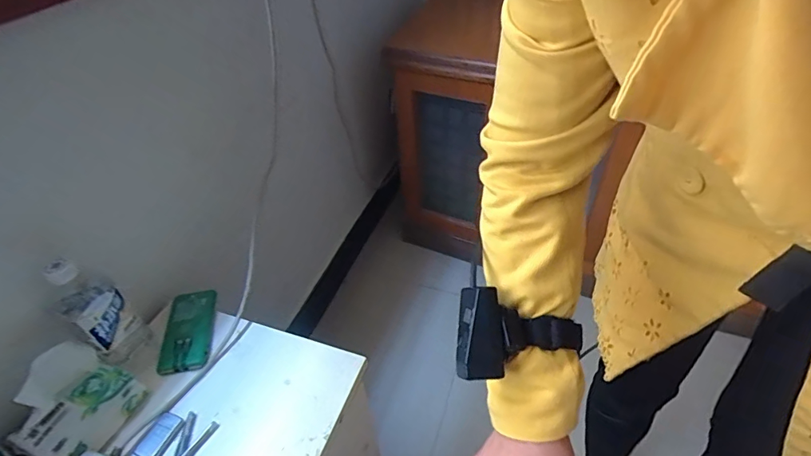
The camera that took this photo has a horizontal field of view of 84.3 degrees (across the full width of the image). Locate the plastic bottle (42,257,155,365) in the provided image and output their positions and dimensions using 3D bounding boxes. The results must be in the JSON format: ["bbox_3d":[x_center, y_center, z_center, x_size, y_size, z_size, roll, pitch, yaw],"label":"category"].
[{"bbox_3d":[-0.399,0.103,0.571,0.077,0.158,0.065,26,51,28],"label":"plastic bottle"}]

